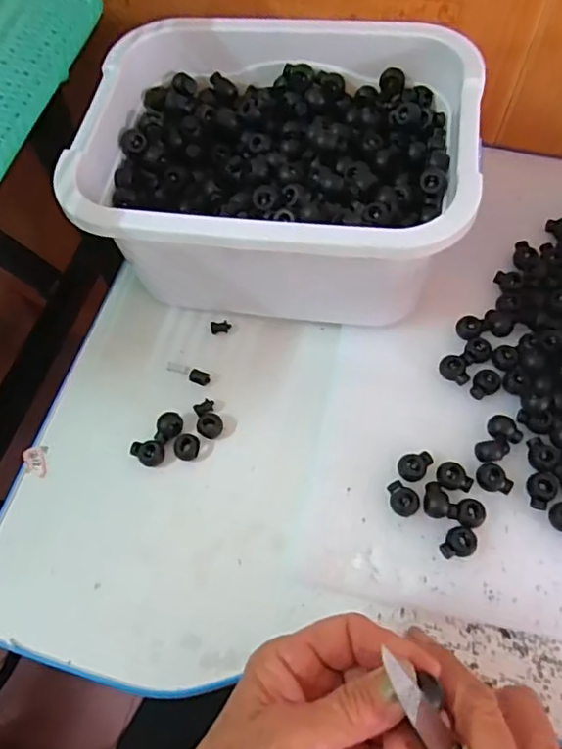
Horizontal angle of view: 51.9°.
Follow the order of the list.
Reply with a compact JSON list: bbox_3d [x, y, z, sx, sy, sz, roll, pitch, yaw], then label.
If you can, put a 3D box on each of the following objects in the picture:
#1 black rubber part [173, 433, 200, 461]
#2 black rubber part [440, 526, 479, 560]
[{"bbox_3d":[-0.065,0.050,0.395,0.016,0.005,0.017,-1,64,2],"label":"black rubber part"},{"bbox_3d":[0.108,0.102,0.349,0.023,0.011,0.017,-29,67,-12],"label":"black rubber part"}]

